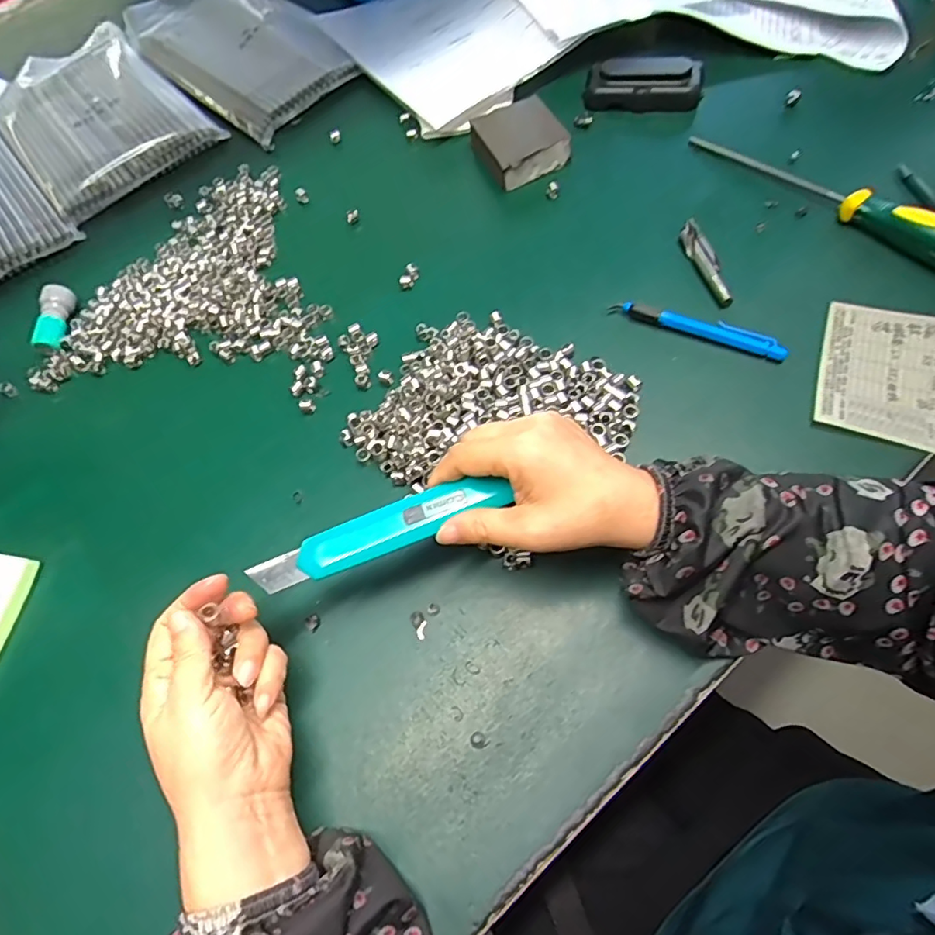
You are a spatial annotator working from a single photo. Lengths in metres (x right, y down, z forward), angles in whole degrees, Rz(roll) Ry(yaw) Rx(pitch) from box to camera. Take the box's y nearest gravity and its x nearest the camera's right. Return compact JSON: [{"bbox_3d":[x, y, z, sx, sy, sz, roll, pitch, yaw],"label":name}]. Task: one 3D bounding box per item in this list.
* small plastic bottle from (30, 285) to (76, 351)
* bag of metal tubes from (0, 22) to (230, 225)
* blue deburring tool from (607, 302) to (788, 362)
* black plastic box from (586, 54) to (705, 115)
[{"bbox_3d":[-0.359,-0.130,0.477,0.023,0.020,0.060,-5,64,6],"label":"small plastic bottle"},{"bbox_3d":[-0.422,-0.402,0.614,0.179,0.019,0.310,-39,66,-11],"label":"bag of metal tubes"},{"bbox_3d":[0.165,-0.102,0.397,0.121,0.017,0.014,22,70,17],"label":"blue deburring tool"},{"bbox_3d":[0.162,-0.351,0.503,0.102,0.039,0.022,6,66,11],"label":"black plastic box"}]

